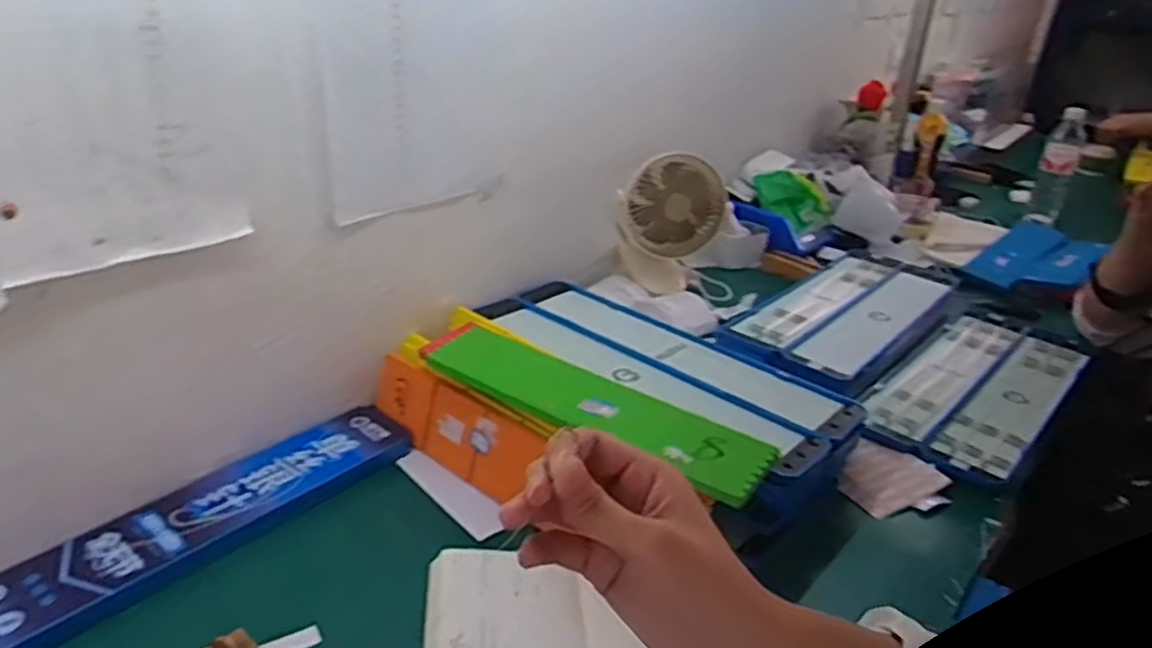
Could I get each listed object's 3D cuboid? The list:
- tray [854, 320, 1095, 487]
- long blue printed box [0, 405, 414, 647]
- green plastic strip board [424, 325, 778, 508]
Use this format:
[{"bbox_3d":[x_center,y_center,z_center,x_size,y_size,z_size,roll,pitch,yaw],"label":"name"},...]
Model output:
[{"bbox_3d":[0.522,0.075,0.994,0.178,0.023,0.428,26,35,35],"label":"tray"},{"bbox_3d":[-0.342,0.179,0.697,0.104,0.018,0.447,25,34,33],"label":"long blue printed box"},{"bbox_3d":[0.011,0.075,0.735,0.352,0.014,0.090,21,35,34],"label":"green plastic strip board"}]

